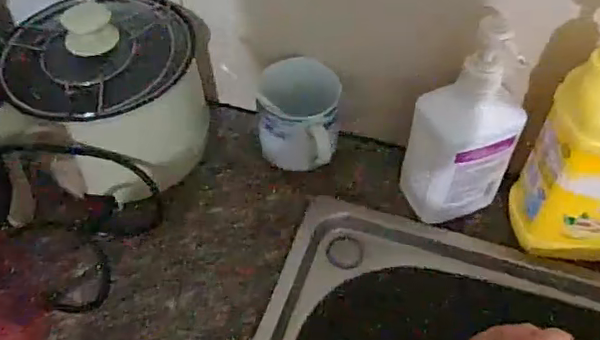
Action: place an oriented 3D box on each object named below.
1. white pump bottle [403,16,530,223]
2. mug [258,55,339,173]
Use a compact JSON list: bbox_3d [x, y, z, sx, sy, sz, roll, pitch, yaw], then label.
[{"bbox_3d":[0.139,-0.036,0.475,0.075,0.179,0.055,-18,52,-14],"label":"white pump bottle"},{"bbox_3d":[-0.002,-0.050,0.530,0.075,0.073,0.069,5,50,4],"label":"mug"}]

